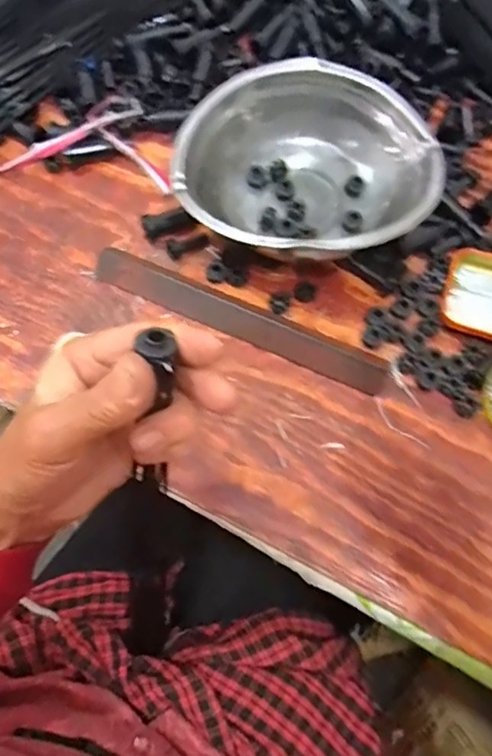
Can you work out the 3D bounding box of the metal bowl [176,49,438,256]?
[{"bbox_3d":[0.055,-0.168,0.476,0.189,0.081,0.191,0,68,0],"label":"metal bowl"}]

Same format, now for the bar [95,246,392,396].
[{"bbox_3d":[-0.006,-0.051,0.473,0.264,0.011,0.034,24,70,9],"label":"bar"}]

